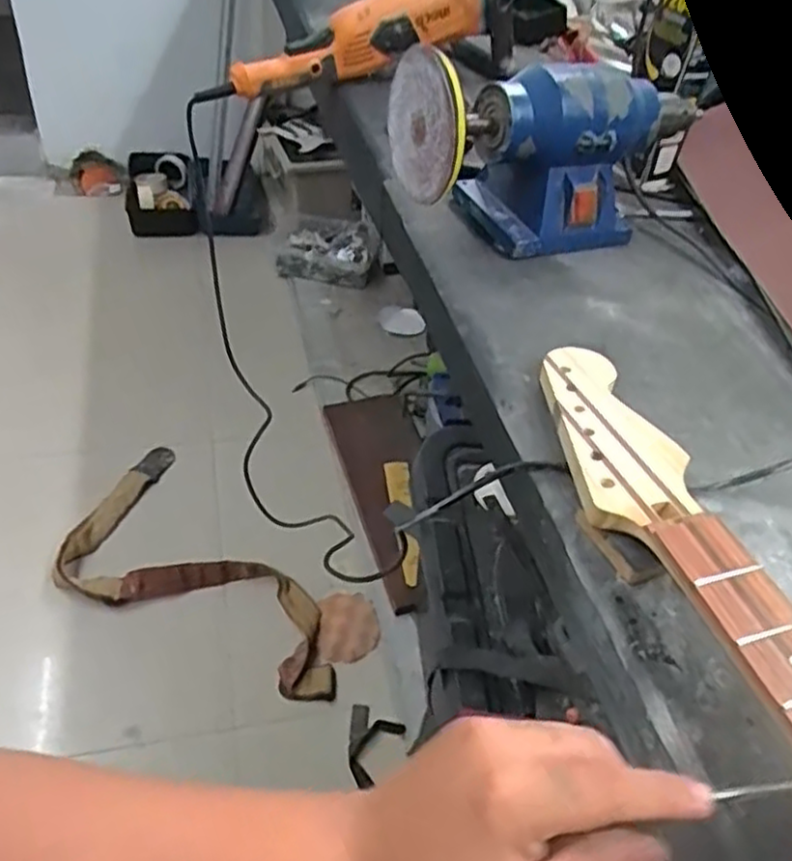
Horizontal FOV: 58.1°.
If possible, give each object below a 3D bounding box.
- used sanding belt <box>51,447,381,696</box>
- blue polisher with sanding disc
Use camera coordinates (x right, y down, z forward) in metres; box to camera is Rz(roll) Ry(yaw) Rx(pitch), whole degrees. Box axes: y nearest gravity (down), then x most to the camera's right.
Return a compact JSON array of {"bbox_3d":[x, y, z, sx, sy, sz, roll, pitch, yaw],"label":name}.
[{"bbox_3d":[-0.331,0.259,1.225,0.586,0.047,0.313,30,49,24],"label":"used sanding belt"},{"bbox_3d":[0.136,-0.269,0.666,0.277,0.152,0.135,-12,48,-21],"label":"blue polisher with sanding disc"}]

